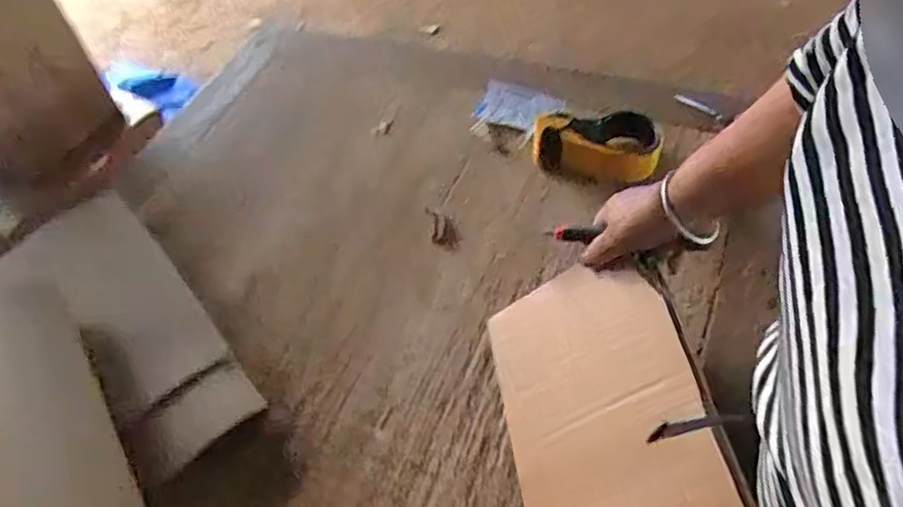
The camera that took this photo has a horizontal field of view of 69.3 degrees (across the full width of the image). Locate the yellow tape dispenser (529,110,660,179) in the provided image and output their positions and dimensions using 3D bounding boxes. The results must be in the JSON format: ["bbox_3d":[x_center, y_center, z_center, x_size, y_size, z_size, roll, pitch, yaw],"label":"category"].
[{"bbox_3d":[0.208,-0.152,0.941,0.176,0.066,0.094,-1,51,5],"label":"yellow tape dispenser"}]

